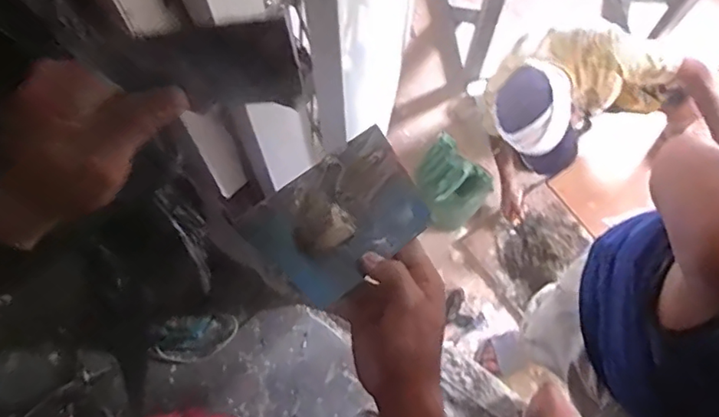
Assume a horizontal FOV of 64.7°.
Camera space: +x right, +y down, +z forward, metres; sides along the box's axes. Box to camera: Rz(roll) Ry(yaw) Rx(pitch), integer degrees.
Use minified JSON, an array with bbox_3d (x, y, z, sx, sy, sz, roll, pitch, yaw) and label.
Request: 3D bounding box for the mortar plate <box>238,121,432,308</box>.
[{"bbox_3d":[-0.013,0.003,0.457,0.137,0.039,0.099,-36,75,-17],"label":"mortar plate"}]

